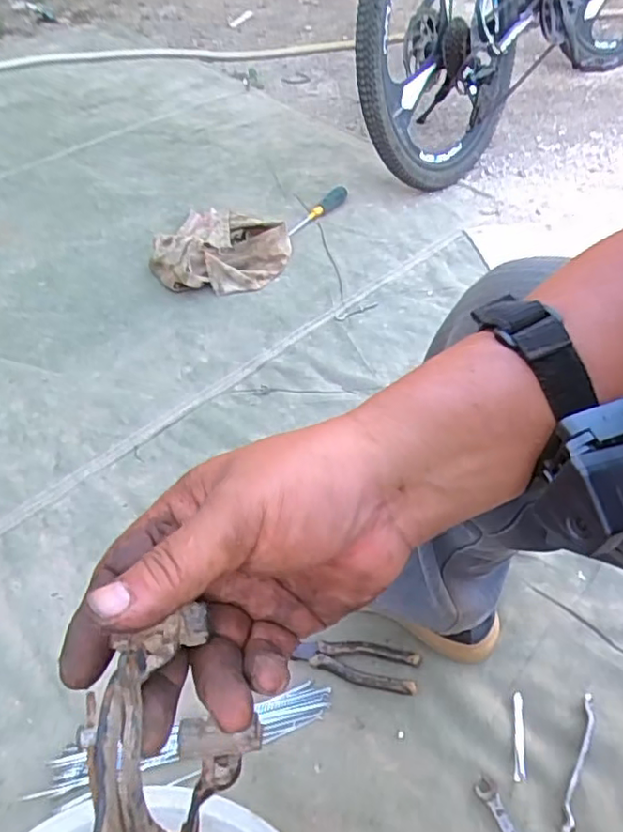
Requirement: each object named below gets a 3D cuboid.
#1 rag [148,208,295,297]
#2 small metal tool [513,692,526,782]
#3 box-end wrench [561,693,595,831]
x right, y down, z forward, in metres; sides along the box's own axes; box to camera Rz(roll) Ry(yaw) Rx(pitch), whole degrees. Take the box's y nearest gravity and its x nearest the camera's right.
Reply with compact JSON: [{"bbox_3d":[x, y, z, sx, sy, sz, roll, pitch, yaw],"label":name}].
[{"bbox_3d":[-0.174,-0.340,1.175,0.262,0.064,0.258,-3,49,-5],"label":"rag"},{"bbox_3d":[0.217,0.335,0.630,0.010,0.008,0.084,10,49,7],"label":"small metal tool"},{"bbox_3d":[0.271,0.347,0.607,0.013,0.017,0.134,20,51,15],"label":"box-end wrench"}]

